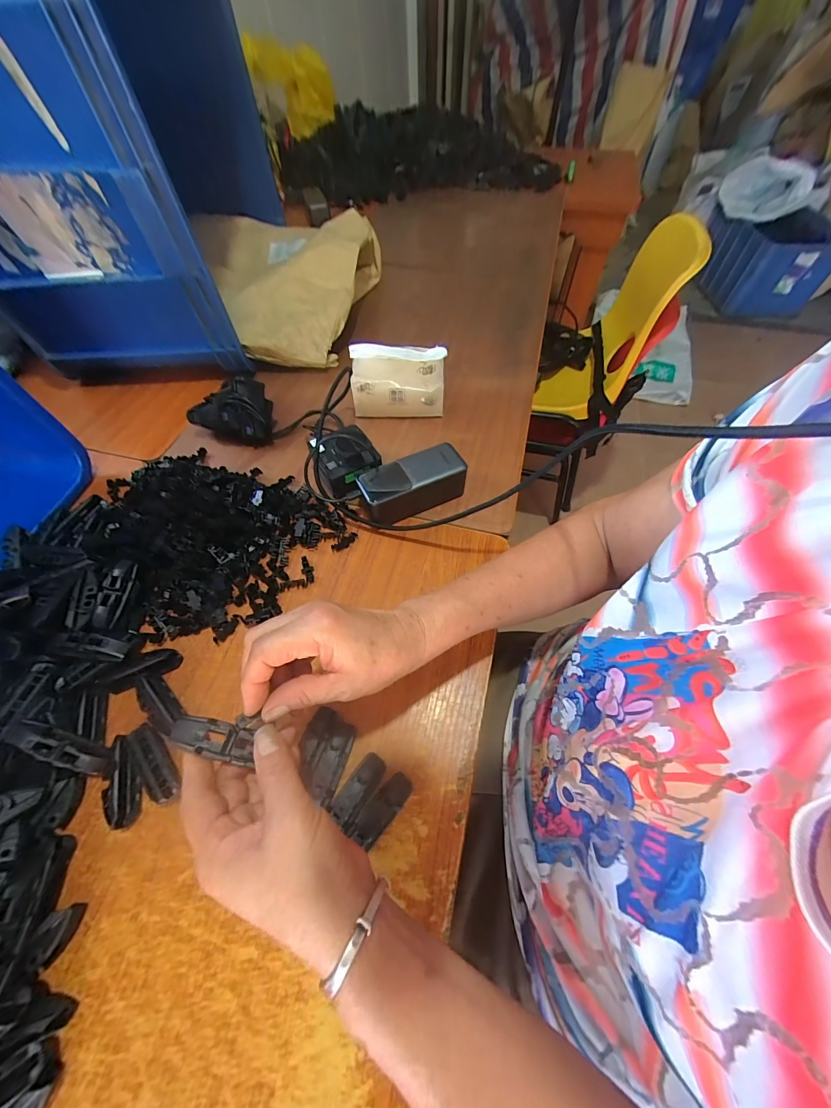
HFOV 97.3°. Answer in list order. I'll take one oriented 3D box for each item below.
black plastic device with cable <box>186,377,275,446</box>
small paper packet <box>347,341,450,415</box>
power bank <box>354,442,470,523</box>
[{"bbox_3d":[-0.257,-0.205,0.517,0.115,0.071,0.067,14,60,9],"label":"black plastic device with cable"},{"bbox_3d":[-0.024,-0.240,0.516,0.127,0.102,0.025,-2,49,-3],"label":"small paper packet"},{"bbox_3d":[-0.003,-0.083,0.451,0.124,0.055,0.054,-26,62,-14],"label":"power bank"}]

